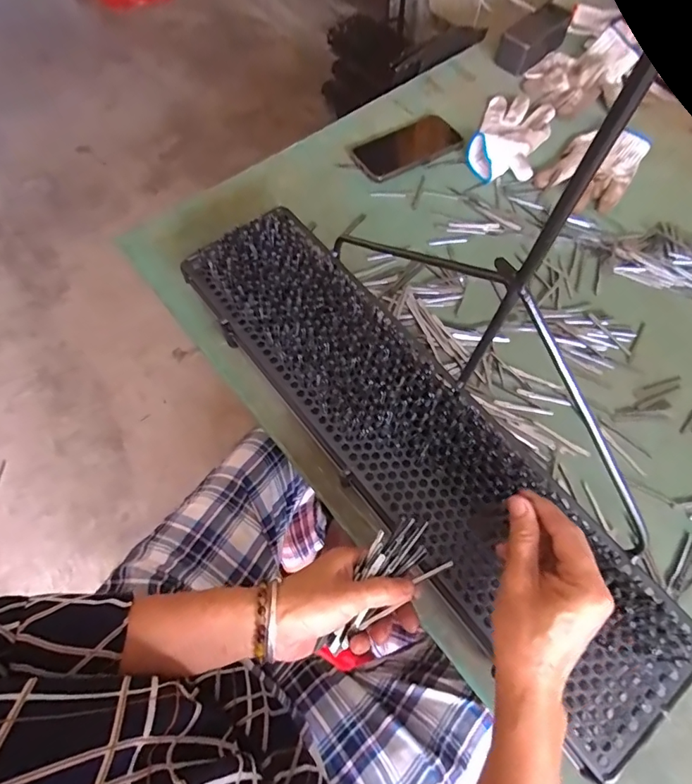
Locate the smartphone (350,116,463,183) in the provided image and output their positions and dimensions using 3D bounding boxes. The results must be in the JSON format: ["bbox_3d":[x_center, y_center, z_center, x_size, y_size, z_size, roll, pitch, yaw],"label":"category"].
[{"bbox_3d":[0.089,-0.361,0.680,0.156,0.009,0.079,-28,69,-12],"label":"smartphone"}]

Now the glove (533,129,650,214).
[{"bbox_3d":[0.366,-0.329,0.666,0.168,0.022,0.111,-42,73,-16],"label":"glove"}]

